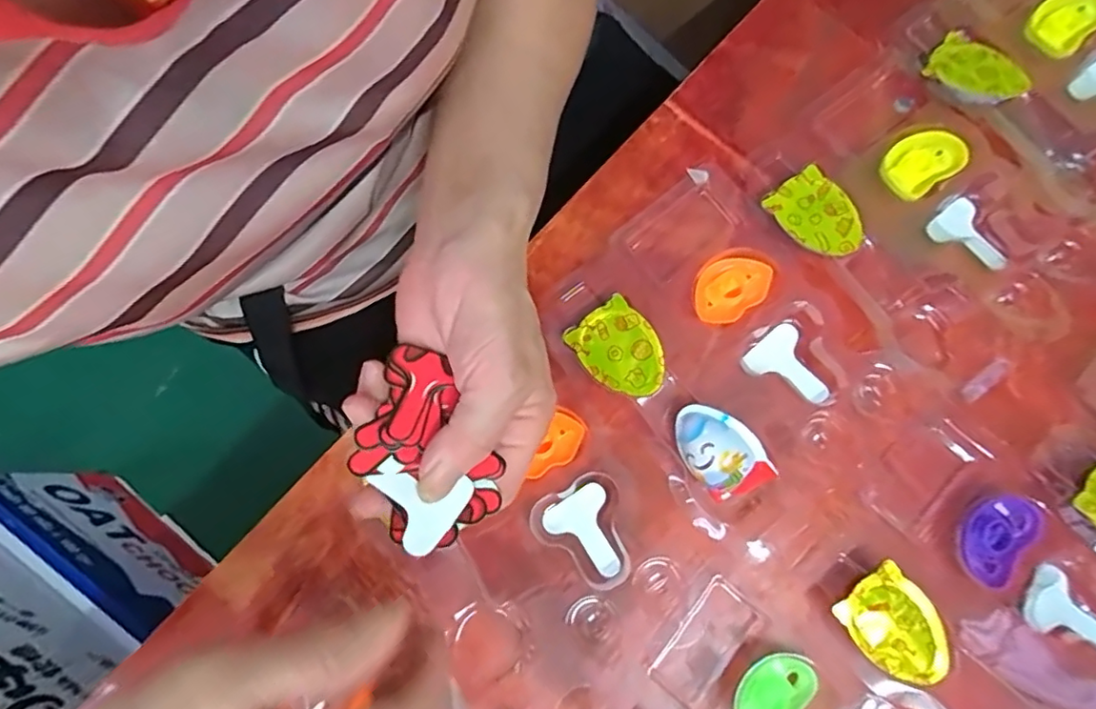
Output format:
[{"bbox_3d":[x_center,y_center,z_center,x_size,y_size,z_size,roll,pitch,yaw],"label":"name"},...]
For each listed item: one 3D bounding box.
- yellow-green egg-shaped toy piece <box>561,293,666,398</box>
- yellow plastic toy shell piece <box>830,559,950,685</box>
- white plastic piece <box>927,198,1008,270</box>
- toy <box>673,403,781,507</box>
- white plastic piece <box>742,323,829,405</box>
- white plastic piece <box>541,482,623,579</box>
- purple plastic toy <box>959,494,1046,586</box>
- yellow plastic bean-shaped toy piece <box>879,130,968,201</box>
[{"bbox_3d":[0.038,0.000,0.308,0.038,0.016,0.052,-37,80,-6],"label":"yellow-green egg-shaped toy piece"},{"bbox_3d":[0.165,0.130,0.275,0.039,0.007,0.049,-36,80,-6],"label":"yellow plastic toy shell piece"},{"bbox_3d":[0.237,-0.065,0.322,0.035,0.007,0.043,-37,80,-6],"label":"white plastic piece"},{"bbox_3d":[0.085,0.049,0.293,0.033,0.026,0.050,-40,80,-7],"label":"toy"},{"bbox_3d":[0.131,0.007,0.311,0.032,0.008,0.042,-40,80,-7],"label":"white plastic piece"},{"bbox_3d":[0.021,0.093,0.299,0.034,0.006,0.044,-30,79,-5],"label":"white plastic piece"},{"bbox_3d":[0.223,0.092,0.289,0.029,0.004,0.045,37,81,8],"label":"purple plastic toy"},{"bbox_3d":[0.207,-0.107,0.326,0.044,0.013,0.032,-33,80,-6],"label":"yellow plastic bean-shaped toy piece"}]

